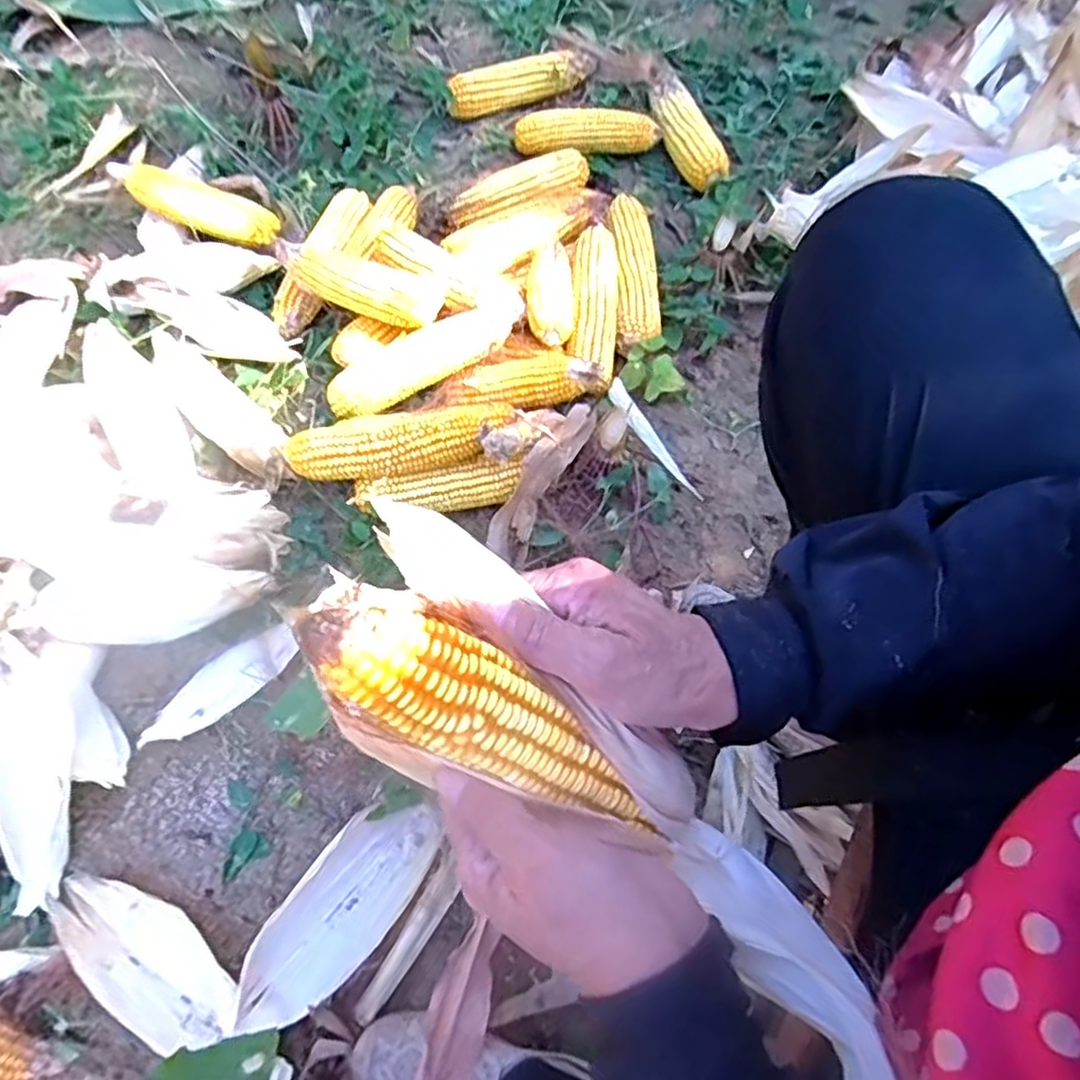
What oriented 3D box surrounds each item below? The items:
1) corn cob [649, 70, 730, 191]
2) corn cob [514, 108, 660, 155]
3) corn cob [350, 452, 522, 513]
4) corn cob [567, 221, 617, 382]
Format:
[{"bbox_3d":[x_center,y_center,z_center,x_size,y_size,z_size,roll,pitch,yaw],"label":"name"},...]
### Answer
[{"bbox_3d":[0.183,-0.520,0.898,0.059,0.039,0.187,-15,69,-4],"label":"corn cob"},{"bbox_3d":[0.059,-0.524,0.905,0.179,0.042,0.040,0,68,1],"label":"corn cob"},{"bbox_3d":[-0.100,-0.051,0.693,0.163,0.036,0.039,-11,69,-2],"label":"corn cob"},{"bbox_3d":[0.059,-0.262,0.770,0.049,0.042,0.166,2,82,1],"label":"corn cob"}]

